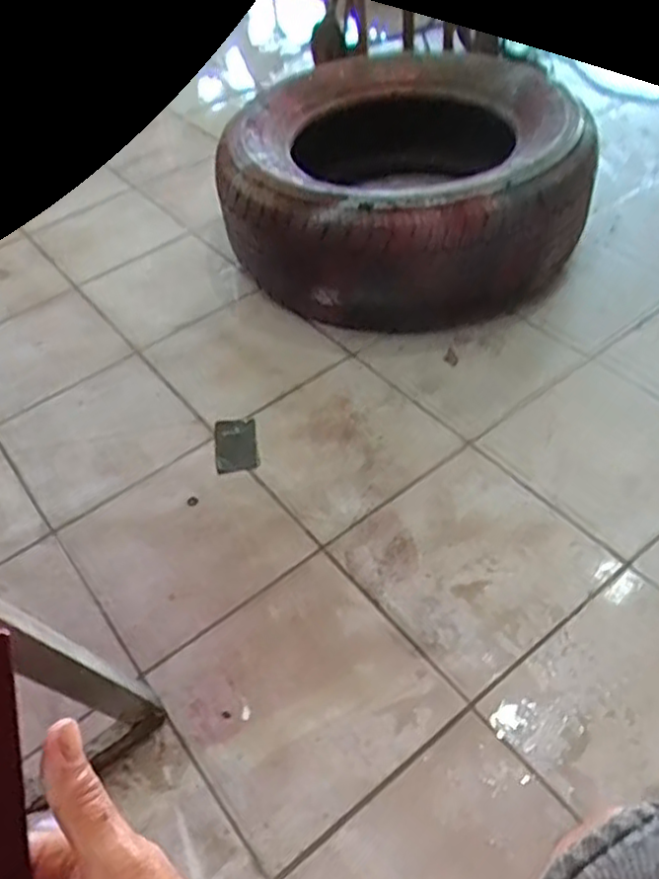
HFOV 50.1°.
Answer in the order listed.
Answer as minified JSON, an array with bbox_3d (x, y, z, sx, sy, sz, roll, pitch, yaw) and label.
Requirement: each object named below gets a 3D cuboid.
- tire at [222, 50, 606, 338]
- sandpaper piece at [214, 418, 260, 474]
[{"bbox_3d":[0.118,-0.500,1.382,0.636,0.256,0.609,-9,47,-3],"label":"tire"},{"bbox_3d":[-0.155,0.010,1.172,0.069,0.005,0.114,-13,49,0],"label":"sandpaper piece"}]

